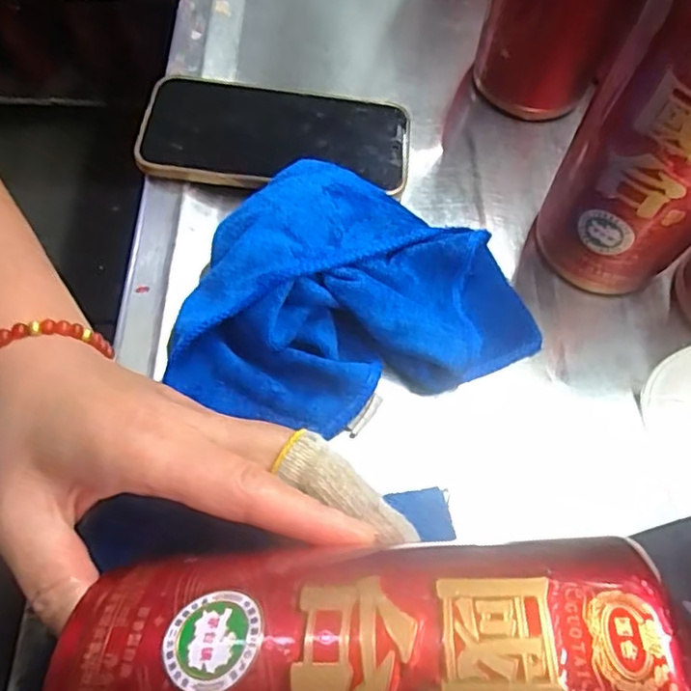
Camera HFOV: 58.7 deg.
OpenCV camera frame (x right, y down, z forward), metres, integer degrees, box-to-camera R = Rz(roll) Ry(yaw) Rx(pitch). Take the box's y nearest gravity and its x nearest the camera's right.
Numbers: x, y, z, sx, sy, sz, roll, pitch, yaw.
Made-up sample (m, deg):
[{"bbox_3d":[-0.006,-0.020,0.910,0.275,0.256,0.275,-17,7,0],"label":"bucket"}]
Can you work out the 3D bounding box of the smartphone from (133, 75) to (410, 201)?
[{"bbox_3d":[-0.041,-0.128,0.373,0.157,0.013,0.077,7,63,0],"label":"smartphone"}]

